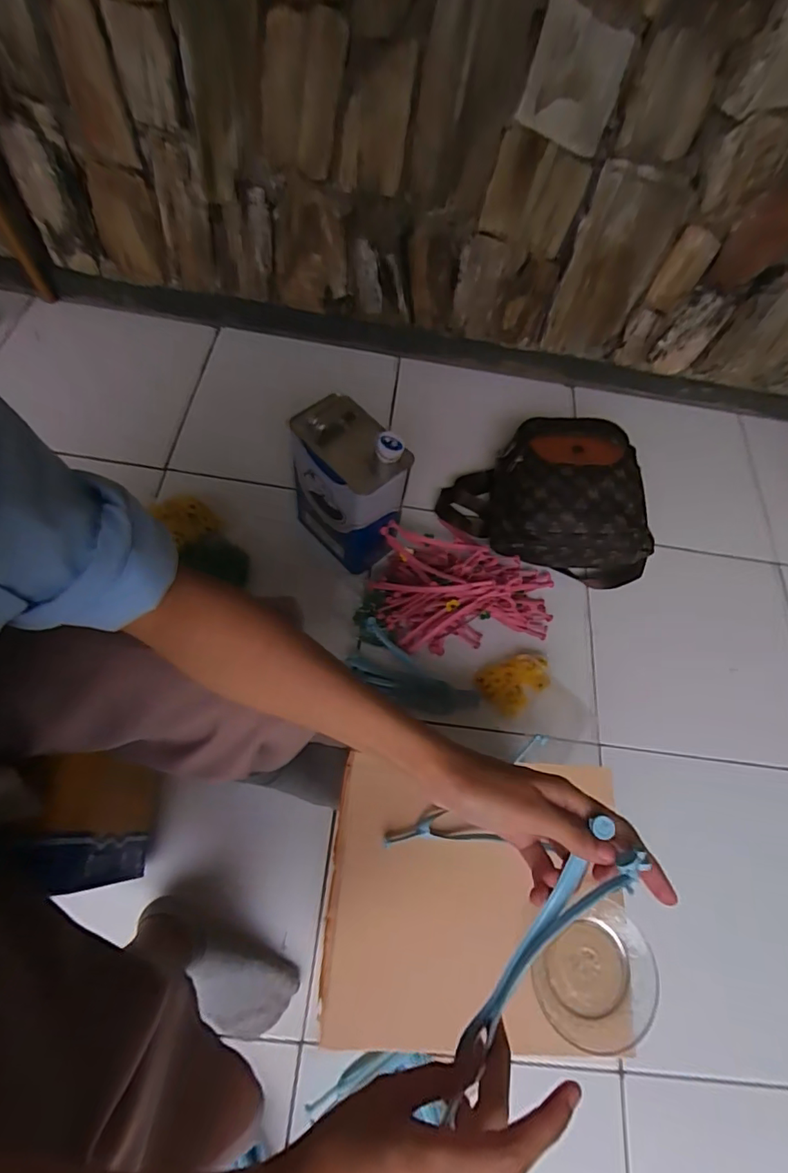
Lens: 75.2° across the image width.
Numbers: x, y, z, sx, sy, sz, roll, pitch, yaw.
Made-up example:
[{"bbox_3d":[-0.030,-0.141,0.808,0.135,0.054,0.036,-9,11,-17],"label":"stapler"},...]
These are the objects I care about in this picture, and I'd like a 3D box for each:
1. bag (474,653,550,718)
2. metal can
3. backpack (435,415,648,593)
[{"bbox_3d":[0.199,0.151,0.835,0.115,0.026,0.088,-37,75,-21],"label":"bag"},{"bbox_3d":[-0.072,-0.151,0.811,0.116,0.259,0.168,-32,73,-19],"label":"metal can"},{"bbox_3d":[0.286,-0.171,0.920,0.379,0.159,0.262,13,65,-1],"label":"backpack"}]

